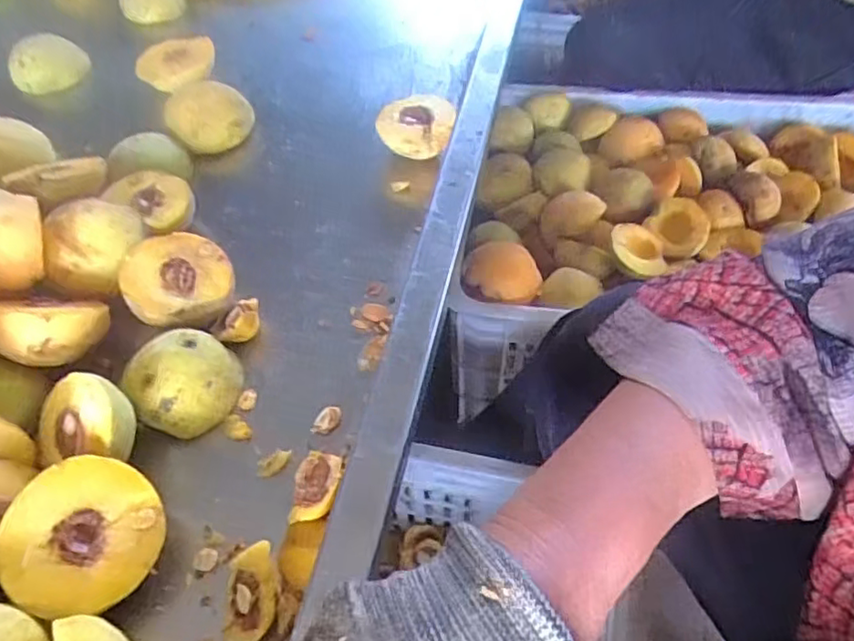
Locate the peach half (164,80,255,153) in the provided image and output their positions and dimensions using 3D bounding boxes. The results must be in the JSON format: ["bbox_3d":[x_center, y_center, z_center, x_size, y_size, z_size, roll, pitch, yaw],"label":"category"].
[{"bbox_3d":[-0.184,-0.174,0.530,0.068,0.026,0.066,-1,56,1],"label":"peach half"}]

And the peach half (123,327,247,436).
[{"bbox_3d":[-0.147,0.037,0.380,0.063,0.041,0.056,-30,59,-18],"label":"peach half"}]

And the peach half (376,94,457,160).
[{"bbox_3d":[-0.008,-0.157,0.500,0.051,0.026,0.057,37,64,24],"label":"peach half"}]

